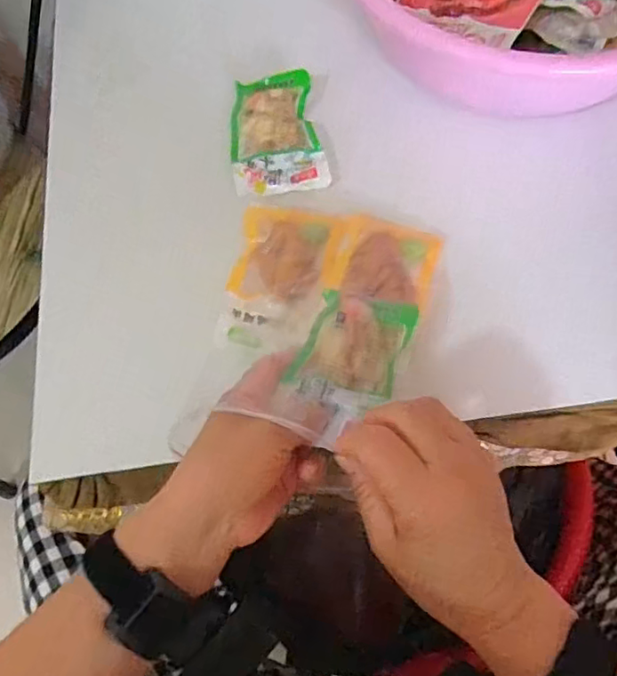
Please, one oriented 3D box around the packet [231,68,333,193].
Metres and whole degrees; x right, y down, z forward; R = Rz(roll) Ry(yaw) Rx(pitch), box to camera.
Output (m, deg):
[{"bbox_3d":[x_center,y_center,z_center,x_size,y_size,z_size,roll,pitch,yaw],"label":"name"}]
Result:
[{"bbox_3d":[-0.030,-0.181,0.516,0.079,0.024,0.118,-10,66,-2],"label":"packet"}]

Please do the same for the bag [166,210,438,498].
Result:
[{"bbox_3d":[0.002,-0.013,0.412,0.152,0.073,0.233,13,67,8],"label":"bag"}]

